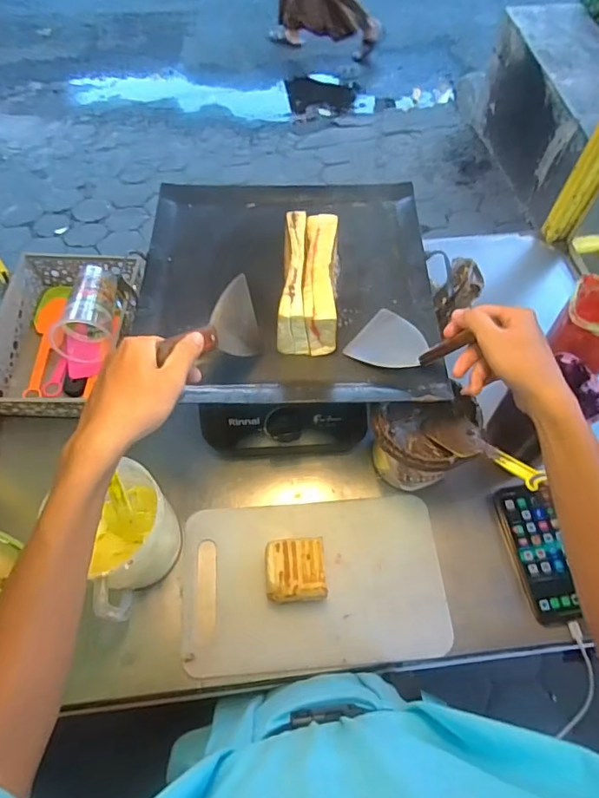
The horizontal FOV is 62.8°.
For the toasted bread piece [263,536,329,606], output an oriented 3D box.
[{"bbox_3d":[-0.004,0.212,0.601,0.071,0.041,0.070,-5,61,-1],"label":"toasted bread piece"}]

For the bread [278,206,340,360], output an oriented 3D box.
[{"bbox_3d":[0.013,-0.144,0.629,0.069,0.075,0.195,1,61,2],"label":"bread"}]

